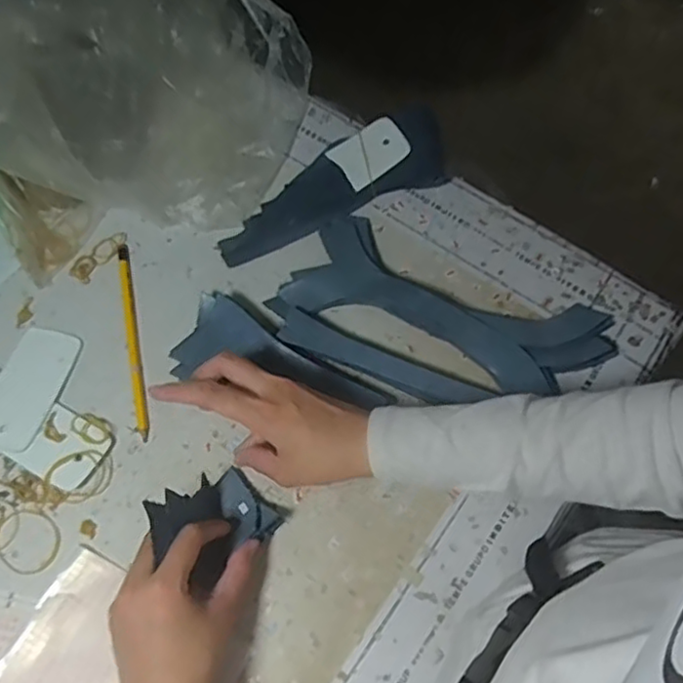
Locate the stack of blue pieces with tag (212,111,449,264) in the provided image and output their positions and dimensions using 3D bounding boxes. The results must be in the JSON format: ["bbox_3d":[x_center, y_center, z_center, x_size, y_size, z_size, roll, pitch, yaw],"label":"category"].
[{"bbox_3d":[-0.013,-0.146,0.581,0.214,0.034,0.080,-22,69,-7],"label":"stack of blue pieces with tag"}]

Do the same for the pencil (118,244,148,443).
[{"bbox_3d":[-0.174,-0.005,0.541,0.010,0.006,0.177,-12,68,-3],"label":"pencil"}]

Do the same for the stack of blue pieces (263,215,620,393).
[{"bbox_3d":[0.084,-0.032,0.537,0.263,0.020,0.100,18,70,9],"label":"stack of blue pieces"}]

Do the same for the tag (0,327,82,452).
[{"bbox_3d":[-0.254,0.036,0.527,0.054,0.004,0.102,15,63,9],"label":"tag"}]

